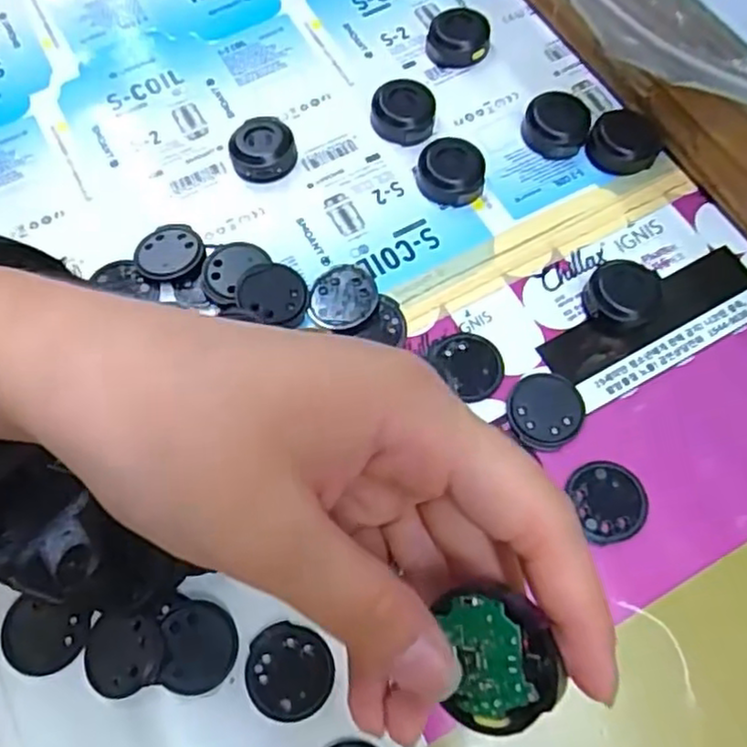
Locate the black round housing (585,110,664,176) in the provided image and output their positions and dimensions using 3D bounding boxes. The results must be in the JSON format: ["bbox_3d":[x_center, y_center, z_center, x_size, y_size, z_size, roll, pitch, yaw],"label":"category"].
[{"bbox_3d":[0.113,-0.105,0.315,0.024,0.012,0.030,-41,72,-15],"label":"black round housing"}]

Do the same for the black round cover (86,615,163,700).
[{"bbox_3d":[-0.085,0.095,0.235,0.027,0.006,0.025,0,67,1],"label":"black round cover"}]

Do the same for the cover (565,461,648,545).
[{"bbox_3d":[0.087,0.047,0.256,0.028,0.004,0.029,0,67,1],"label":"cover"}]

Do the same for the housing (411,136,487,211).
[{"bbox_3d":[0.034,-0.089,0.310,0.030,0.012,0.028,0,67,1],"label":"housing"}]

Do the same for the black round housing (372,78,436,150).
[{"bbox_3d":[0.014,-0.121,0.324,0.029,0.013,0.029,0,67,1],"label":"black round housing"}]

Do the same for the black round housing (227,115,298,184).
[{"bbox_3d":[-0.050,-0.102,0.316,0.030,0.015,0.029,0,67,1],"label":"black round housing"}]

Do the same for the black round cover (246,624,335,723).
[{"bbox_3d":[-0.028,0.100,0.234,0.028,0.004,0.030,0,67,1],"label":"black round cover"}]

